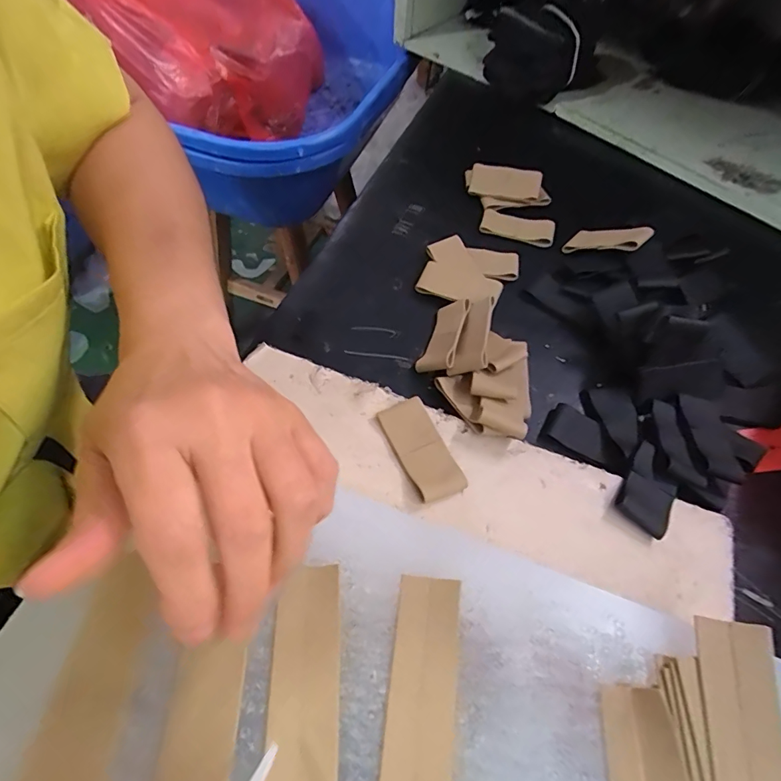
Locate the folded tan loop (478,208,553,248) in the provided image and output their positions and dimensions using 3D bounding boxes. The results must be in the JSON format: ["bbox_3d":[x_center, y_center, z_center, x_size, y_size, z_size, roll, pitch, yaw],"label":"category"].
[{"bbox_3d":[0.108,-0.139,0.388,0.060,0.010,0.028,14,59,5],"label":"folded tan loop"}]

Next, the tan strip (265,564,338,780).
[{"bbox_3d":[-0.034,0.136,0.170,0.027,0.005,0.129,-1,59,-4],"label":"tan strip"}]

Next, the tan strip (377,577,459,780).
[{"bbox_3d":[0.010,0.139,0.172,0.027,0.005,0.125,7,59,1],"label":"tan strip"}]

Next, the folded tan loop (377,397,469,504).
[{"bbox_3d":[0.017,0.033,0.258,0.027,0.007,0.059,-22,63,-16],"label":"folded tan loop"}]

